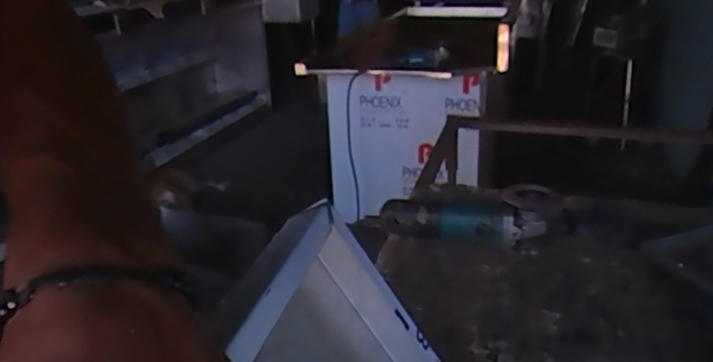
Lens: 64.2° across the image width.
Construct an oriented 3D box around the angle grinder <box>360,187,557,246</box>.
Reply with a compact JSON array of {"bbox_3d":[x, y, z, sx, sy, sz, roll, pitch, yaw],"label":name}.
[{"bbox_3d":[0.183,0.055,0.959,0.290,0.097,0.081,6,24,19],"label":"angle grinder"}]

